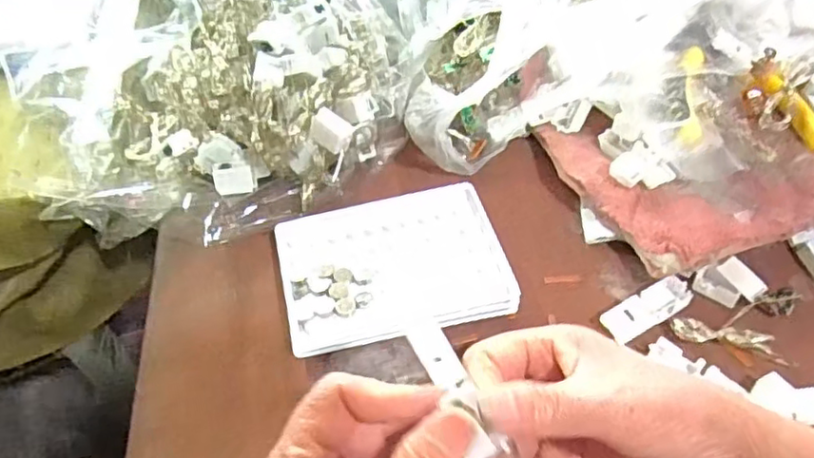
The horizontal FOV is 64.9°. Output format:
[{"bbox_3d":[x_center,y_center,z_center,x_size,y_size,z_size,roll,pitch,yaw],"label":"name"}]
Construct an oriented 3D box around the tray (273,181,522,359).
[{"bbox_3d":[-0.009,0.019,0.386,0.130,0.010,0.100,-13,50,-8],"label":"tray"}]

